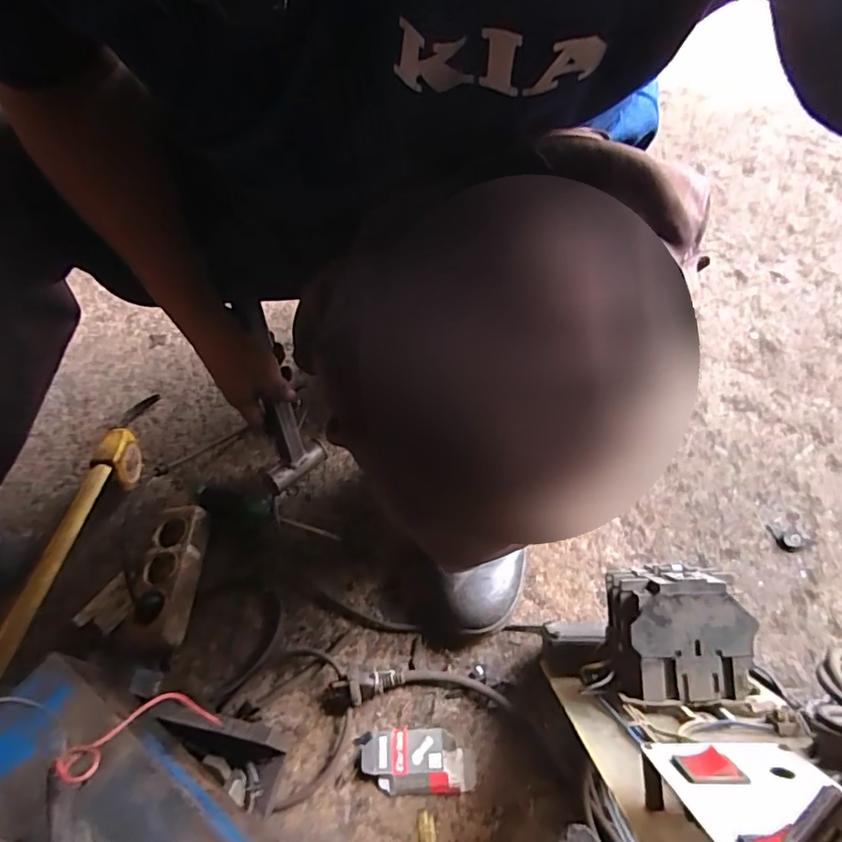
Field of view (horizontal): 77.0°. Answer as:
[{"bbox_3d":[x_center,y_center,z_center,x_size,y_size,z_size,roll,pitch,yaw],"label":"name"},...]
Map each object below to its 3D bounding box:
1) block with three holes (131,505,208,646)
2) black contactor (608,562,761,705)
[{"bbox_3d":[-0.298,0.179,0.628,0.064,0.049,0.162,-1,55,3],"label":"block with three holes"},{"bbox_3d":[0.218,0.185,0.460,0.110,0.060,0.111,-2,86,6],"label":"black contactor"}]

